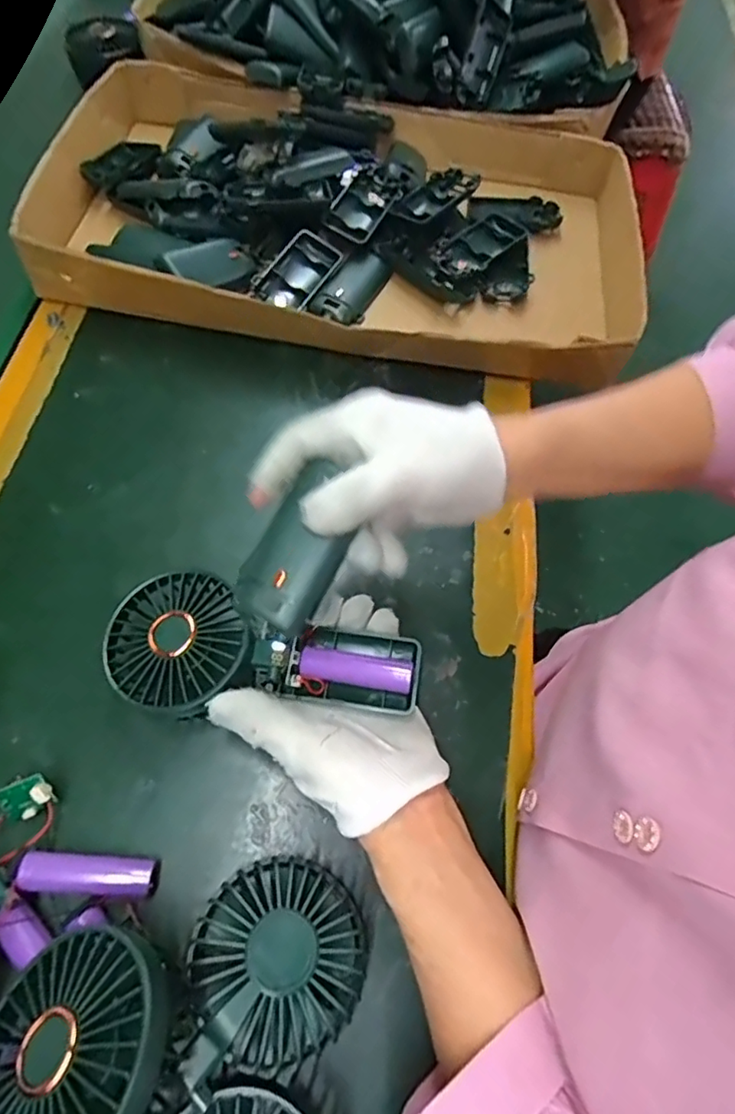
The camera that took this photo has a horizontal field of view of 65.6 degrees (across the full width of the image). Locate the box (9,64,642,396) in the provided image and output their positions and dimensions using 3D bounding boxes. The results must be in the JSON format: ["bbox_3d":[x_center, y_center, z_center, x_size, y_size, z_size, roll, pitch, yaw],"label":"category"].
[{"bbox_3d":[-0.016,-0.315,0.546,0.517,0.089,0.316,9,64,2],"label":"box"}]

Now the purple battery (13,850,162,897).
[{"bbox_3d":[-0.149,0.169,0.305,0.070,0.015,0.019,12,63,-13],"label":"purple battery"}]

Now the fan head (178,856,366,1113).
[{"bbox_3d":[-0.042,0.196,0.278,0.079,0.038,0.084,1,64,-2],"label":"fan head"}]

